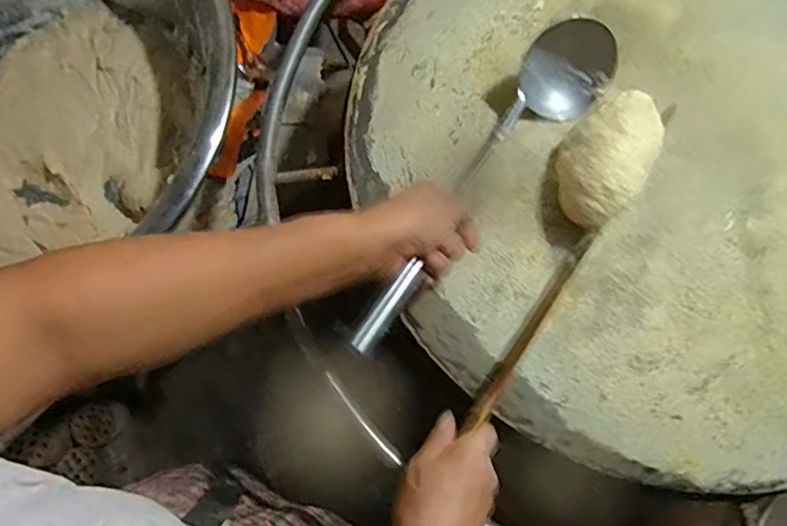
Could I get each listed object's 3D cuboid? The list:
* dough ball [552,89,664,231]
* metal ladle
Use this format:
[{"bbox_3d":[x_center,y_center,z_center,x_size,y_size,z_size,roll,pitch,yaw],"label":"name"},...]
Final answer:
[{"bbox_3d":[0.192,-0.099,0.489,0.073,0.059,0.144,29,76,8],"label":"dough ball"},{"bbox_3d":[0.078,-0.070,0.468,0.069,0.087,0.363,36,71,10],"label":"metal ladle"}]

